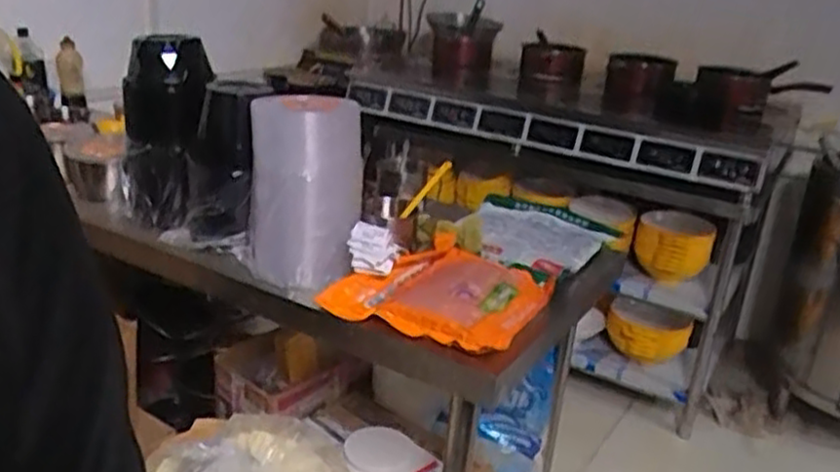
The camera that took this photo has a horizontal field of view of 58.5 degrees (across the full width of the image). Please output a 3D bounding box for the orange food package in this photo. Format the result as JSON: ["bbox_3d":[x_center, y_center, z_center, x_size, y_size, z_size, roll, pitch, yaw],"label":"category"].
[{"bbox_3d":[0.035,0.092,1.242,0.315,0.053,0.270,14,24,25],"label":"orange food package"}]

